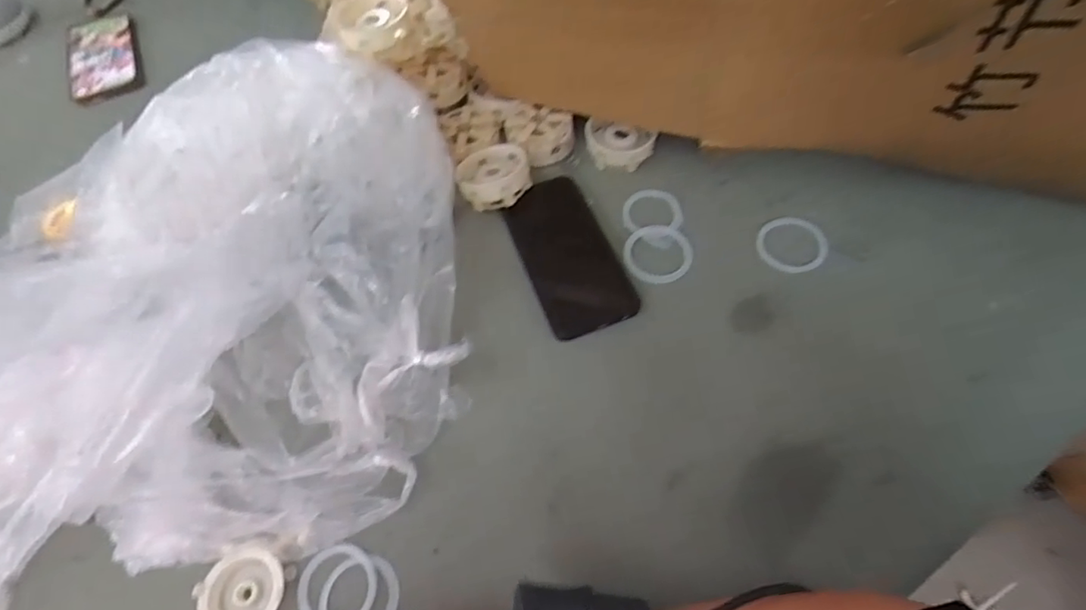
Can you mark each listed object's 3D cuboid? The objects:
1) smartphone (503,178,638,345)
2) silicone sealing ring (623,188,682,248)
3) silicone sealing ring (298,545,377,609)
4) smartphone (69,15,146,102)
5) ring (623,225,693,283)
[{"bbox_3d":[0.021,-0.046,0.500,0.076,0.011,0.157,-20,60,-4],"label":"smartphone"},{"bbox_3d":[0.102,-0.085,0.520,0.056,0.007,0.062,24,64,17],"label":"silicone sealing ring"},{"bbox_3d":[-0.138,0.190,0.374,0.052,0.004,0.054,-2,60,3],"label":"silicone sealing ring"},{"bbox_3d":[-0.543,-0.310,0.694,0.077,0.007,0.158,-21,61,-17],"label":"smartphone"},{"bbox_3d":[0.102,-0.046,0.497,0.060,0.006,0.059,-2,60,3],"label":"ring"}]

